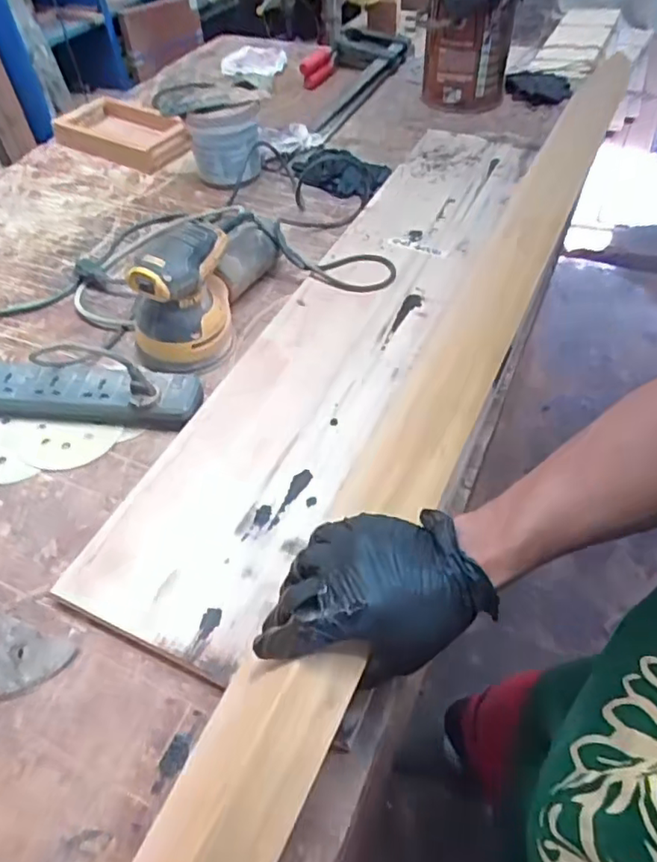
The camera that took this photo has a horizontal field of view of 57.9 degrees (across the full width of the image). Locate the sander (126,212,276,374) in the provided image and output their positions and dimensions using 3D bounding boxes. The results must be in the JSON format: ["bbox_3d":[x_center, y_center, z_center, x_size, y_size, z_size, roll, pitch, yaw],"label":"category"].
[{"bbox_3d":[-0.155,-0.200,0.744,0.108,0.139,0.243,9,50,11],"label":"sander"}]

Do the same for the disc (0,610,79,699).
[{"bbox_3d":[-0.277,0.185,0.495,0.105,0.026,0.062,15,52,16],"label":"disc"}]

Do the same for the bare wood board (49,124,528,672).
[{"bbox_3d":[0.046,-0.164,0.771,0.186,0.033,0.949,18,53,19],"label":"bare wood board"}]

